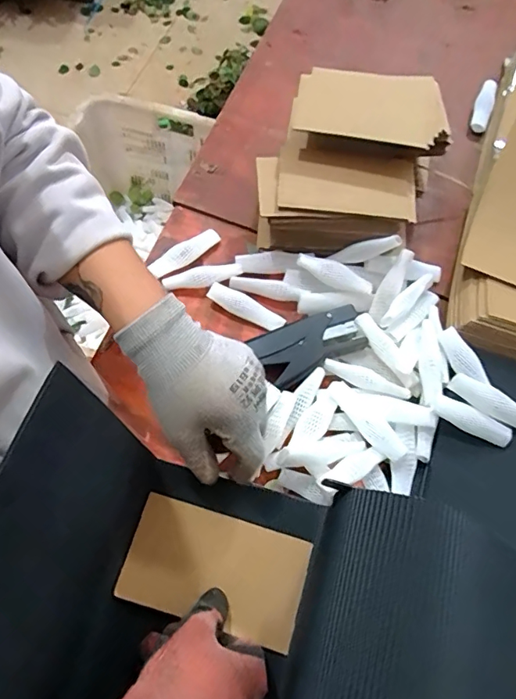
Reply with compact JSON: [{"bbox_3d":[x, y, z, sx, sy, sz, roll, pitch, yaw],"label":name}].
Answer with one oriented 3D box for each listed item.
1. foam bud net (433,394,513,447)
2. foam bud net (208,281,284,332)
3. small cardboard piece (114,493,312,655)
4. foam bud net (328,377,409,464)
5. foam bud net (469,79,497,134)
[{"bbox_3d":[0.203,0.069,0.457,0.077,0.014,0.022,28,68,-3],"label":"foam bud net"},{"bbox_3d":[-0.013,-0.045,0.519,0.085,0.013,0.024,27,68,-4],"label":"foam bud net"},{"bbox_3d":[-0.034,0.171,0.374,0.136,0.006,0.078,16,67,5],"label":"small cardboard piece"},{"bbox_3d":[0.102,0.067,0.456,0.025,0.018,0.091,-38,76,-17],"label":"foam bud net"},{"bbox_3d":[0.306,-0.330,0.650,0.021,0.018,0.089,22,69,4],"label":"foam bud net"}]

